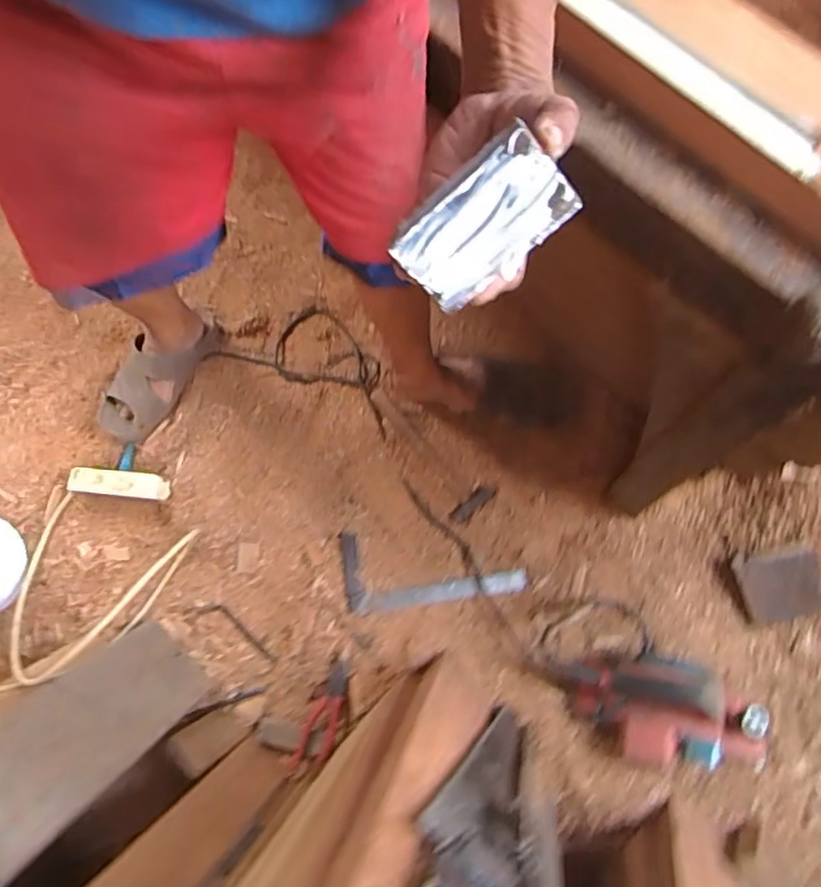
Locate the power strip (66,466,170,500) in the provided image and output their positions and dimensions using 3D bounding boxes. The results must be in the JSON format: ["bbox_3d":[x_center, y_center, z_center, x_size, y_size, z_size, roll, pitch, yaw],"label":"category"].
[{"bbox_3d":[-0.488,0.068,1.013,0.159,0.044,0.044,5,75,3],"label":"power strip"}]

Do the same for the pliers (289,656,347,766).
[{"bbox_3d":[-0.135,0.427,0.944,0.053,0.029,0.161,18,76,7],"label":"pliers"}]

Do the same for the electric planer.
[{"bbox_3d":[0.363,0.382,0.861,0.282,0.125,0.141,8,74,18],"label":"electric planer"}]

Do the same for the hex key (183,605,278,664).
[{"bbox_3d":[-0.290,0.309,0.985,0.165,0.017,0.042,36,78,-3],"label":"hex key"}]

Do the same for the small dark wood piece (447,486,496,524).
[{"bbox_3d":[0.108,0.107,1.051,0.088,0.007,0.028,-42,77,-9],"label":"small dark wood piece"}]

